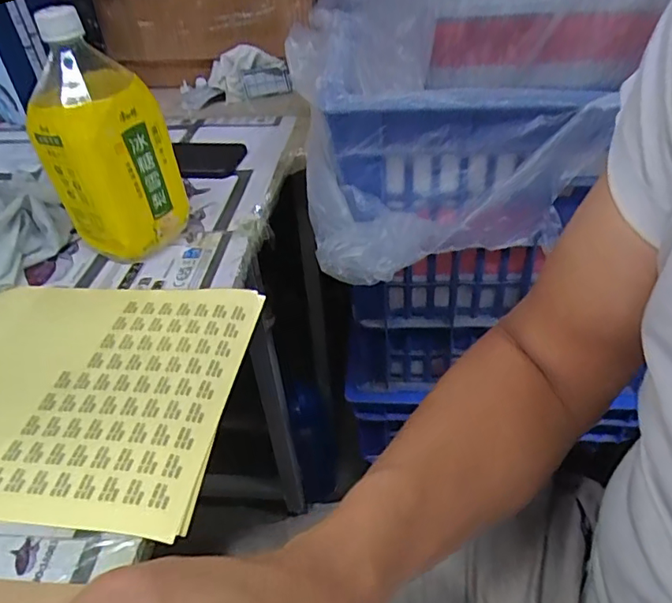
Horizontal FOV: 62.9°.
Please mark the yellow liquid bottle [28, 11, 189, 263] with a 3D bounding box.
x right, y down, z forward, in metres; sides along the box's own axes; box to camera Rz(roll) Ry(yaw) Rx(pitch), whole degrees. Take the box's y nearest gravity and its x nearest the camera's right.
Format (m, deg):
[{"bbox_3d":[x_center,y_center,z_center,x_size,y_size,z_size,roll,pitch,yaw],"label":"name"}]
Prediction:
[{"bbox_3d":[-0.195,-0.132,0.461,0.077,0.193,0.082,-3,39,3],"label":"yellow liquid bottle"}]

